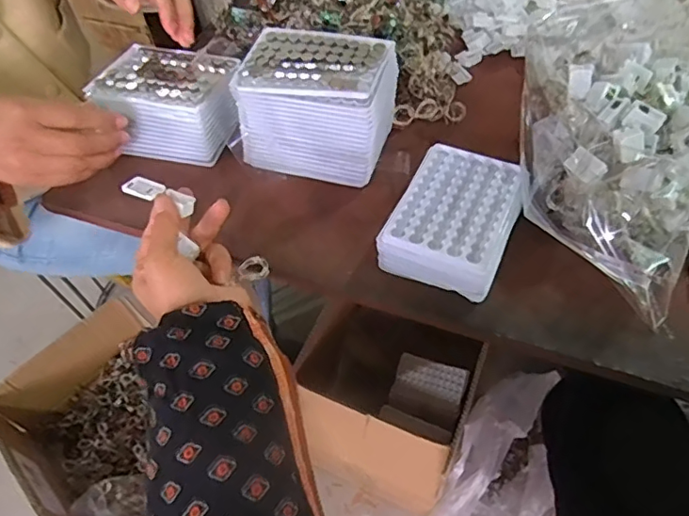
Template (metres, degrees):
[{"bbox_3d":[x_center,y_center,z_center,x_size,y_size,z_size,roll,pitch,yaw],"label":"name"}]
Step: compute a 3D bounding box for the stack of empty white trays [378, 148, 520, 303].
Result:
[{"bbox_3d":[0.097,-0.036,0.457,0.095,0.034,0.127,20,58,19],"label":"stack of empty white trays"}]

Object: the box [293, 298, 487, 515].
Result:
[{"bbox_3d":[0.087,0.245,0.901,0.231,0.177,0.237,20,56,20],"label":"box"}]

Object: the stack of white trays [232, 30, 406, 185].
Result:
[{"bbox_3d":[-0.023,-0.149,0.509,0.134,0.097,0.098,12,55,14],"label":"stack of white trays"}]

